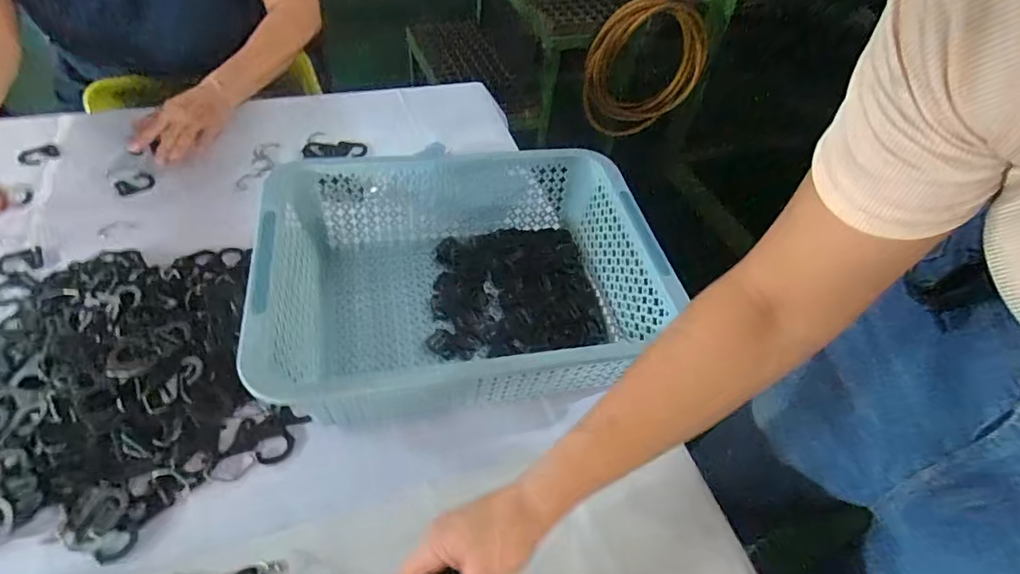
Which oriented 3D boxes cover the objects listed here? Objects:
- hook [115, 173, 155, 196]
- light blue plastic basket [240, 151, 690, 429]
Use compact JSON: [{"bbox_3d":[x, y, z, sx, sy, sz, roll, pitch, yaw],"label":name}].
[{"bbox_3d":[-0.477,-0.131,0.660,0.042,0.006,0.030,-31,59,-29],"label":"hook"},{"bbox_3d":[-0.045,-0.005,0.545,0.382,0.115,0.286,-6,51,-12],"label":"light blue plastic basket"}]

